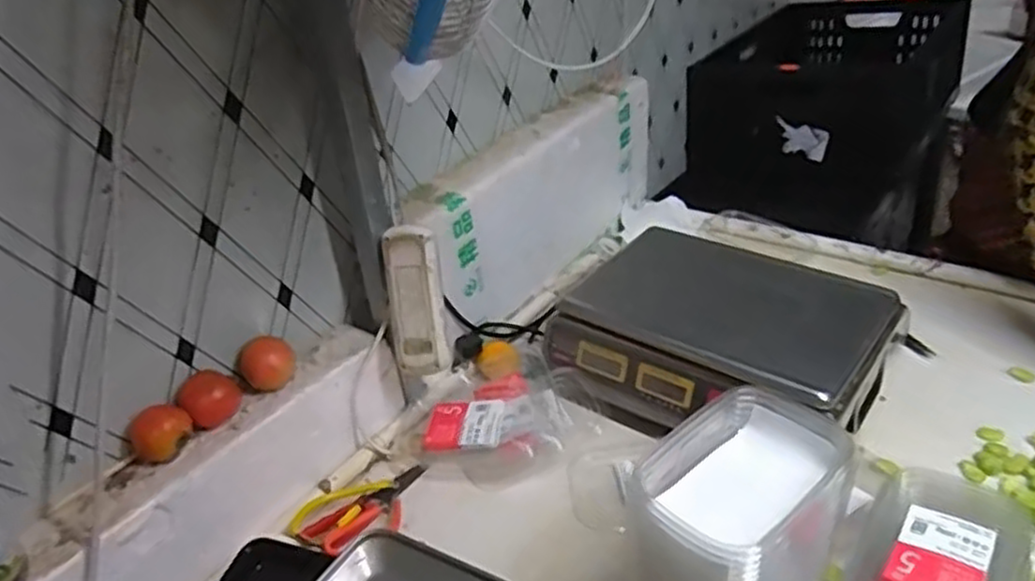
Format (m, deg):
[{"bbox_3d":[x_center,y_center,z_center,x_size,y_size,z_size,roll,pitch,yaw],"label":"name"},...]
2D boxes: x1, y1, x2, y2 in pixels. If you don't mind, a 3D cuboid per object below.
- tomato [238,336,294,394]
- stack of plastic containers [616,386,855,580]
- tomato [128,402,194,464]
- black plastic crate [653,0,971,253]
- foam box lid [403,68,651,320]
[{"bbox_3d":[-0.248,0.071,0.724,0.052,0.041,0.046,-16,33,-17],"label":"tomato"},{"bbox_3d":[0.167,0.197,0.574,0.182,0.172,0.118,-28,38,-34],"label":"stack of plastic containers"},{"bbox_3d":[-0.318,0.128,0.650,0.044,0.039,0.046,18,38,33],"label":"tomato"},{"bbox_3d":[0.683,-0.398,1.558,0.411,0.363,0.679,20,39,34],"label":"black plastic crate"},{"bbox_3d":[0.041,-0.128,1.044,0.076,0.224,0.528,16,40,33],"label":"foam box lid"}]

